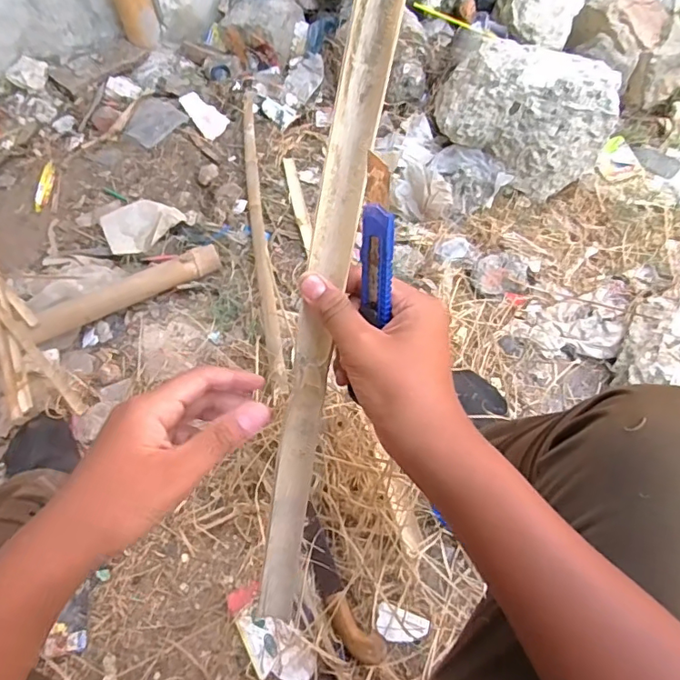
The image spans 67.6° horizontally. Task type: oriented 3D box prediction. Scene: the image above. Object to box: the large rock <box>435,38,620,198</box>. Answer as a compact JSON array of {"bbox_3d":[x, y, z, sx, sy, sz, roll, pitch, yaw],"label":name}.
[{"bbox_3d":[0.359,-0.473,1.030,0.373,0.196,0.202,35,68,19],"label":"large rock"}]

